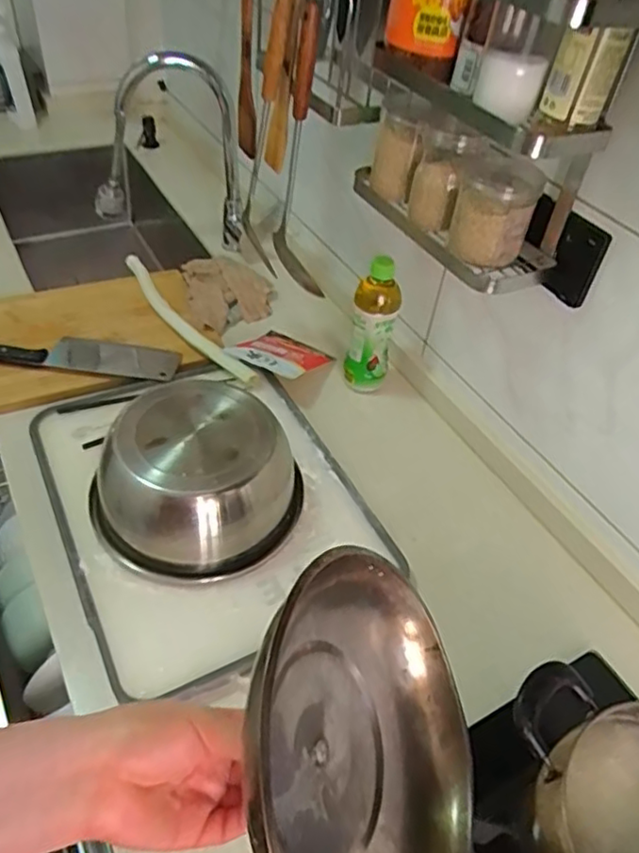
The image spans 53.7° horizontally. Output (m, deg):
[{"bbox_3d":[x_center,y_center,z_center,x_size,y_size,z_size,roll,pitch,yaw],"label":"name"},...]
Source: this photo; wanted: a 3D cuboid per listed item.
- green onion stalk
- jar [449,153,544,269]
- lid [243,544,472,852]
[{"bbox_3d":[-0.216,-0.170,0.991,0.040,0.030,0.361,-29,55,-30],"label":"green onion stalk"},{"bbox_3d":[0.181,-0.227,0.663,0.083,0.094,0.071,15,46,7],"label":"jar"},{"bbox_3d":[0.019,0.185,0.361,0.065,0.222,0.219,-16,45,27],"label":"lid"}]

